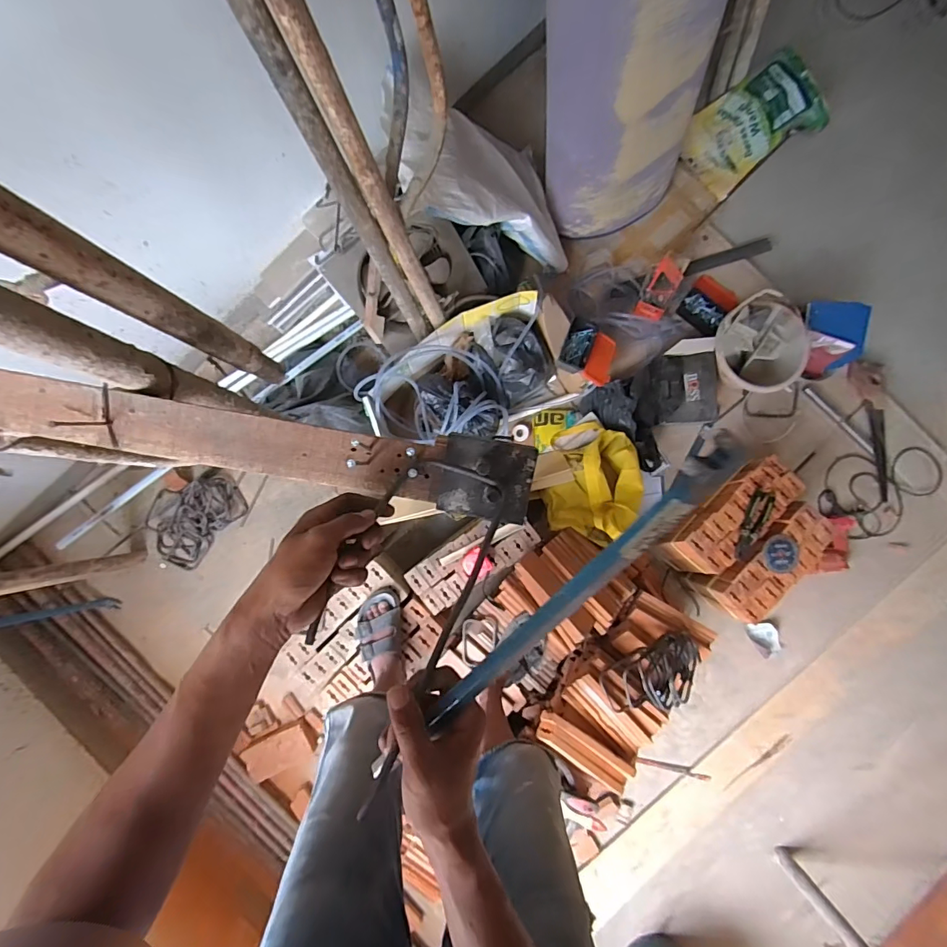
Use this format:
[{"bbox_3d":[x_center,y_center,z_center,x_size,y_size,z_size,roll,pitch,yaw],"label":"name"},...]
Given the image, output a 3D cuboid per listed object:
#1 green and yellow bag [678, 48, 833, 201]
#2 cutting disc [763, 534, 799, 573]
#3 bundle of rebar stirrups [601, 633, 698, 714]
[{"bbox_3d":[0.863,-1.079,1.392,0.363,0.149,0.268,-37,89,-2],"label":"green and yellow bag"},{"bbox_3d":[0.798,0.208,1.164,0.088,0.008,0.095,0,88,-1],"label":"cutting disc"},{"bbox_3d":[0.435,0.486,1.085,0.268,0.090,0.139,-16,88,-2],"label":"bundle of rebar stirrups"}]

